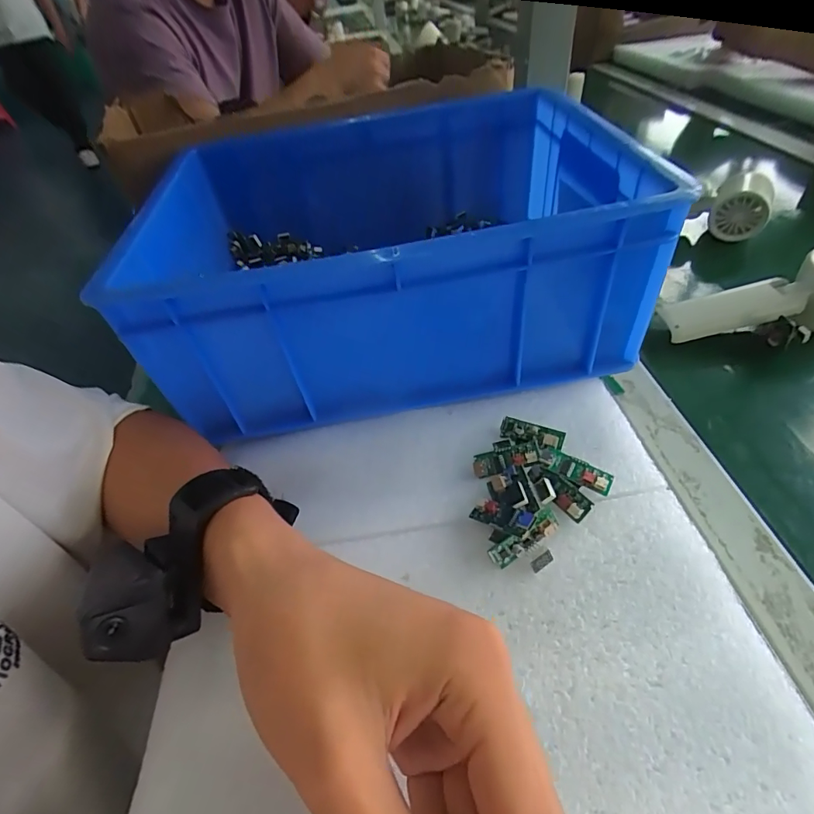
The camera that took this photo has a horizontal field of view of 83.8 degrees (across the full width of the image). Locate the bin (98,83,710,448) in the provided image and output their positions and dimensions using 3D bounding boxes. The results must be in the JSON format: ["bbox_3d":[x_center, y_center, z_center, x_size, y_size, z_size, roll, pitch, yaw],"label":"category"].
[{"bbox_3d":[-0.017,-0.150,0.380,0.312,0.120,0.305,-8,46,0],"label":"bin"}]

